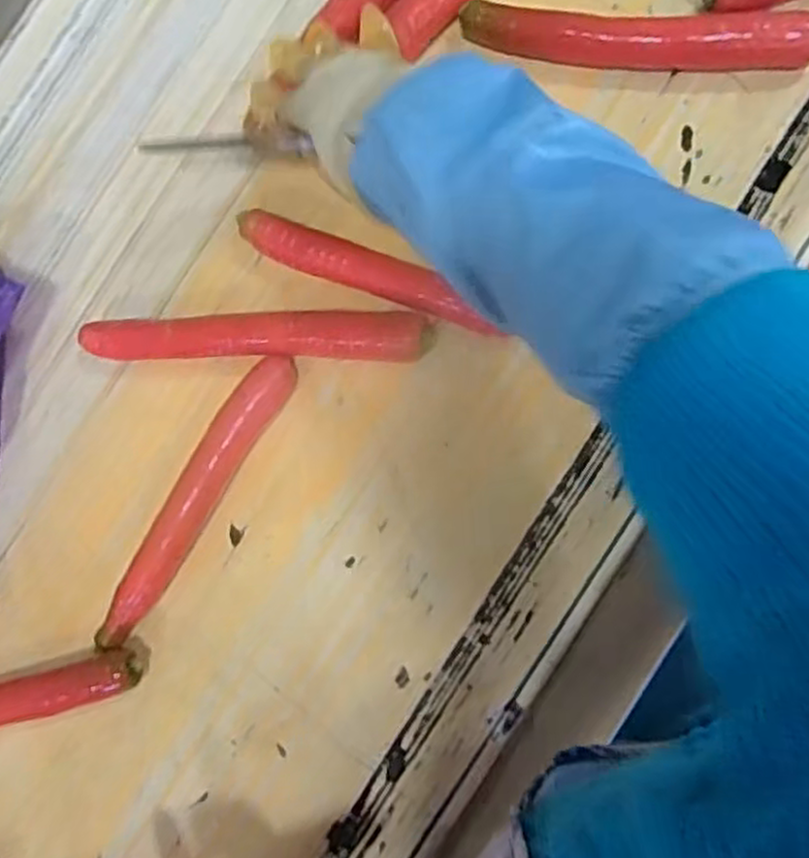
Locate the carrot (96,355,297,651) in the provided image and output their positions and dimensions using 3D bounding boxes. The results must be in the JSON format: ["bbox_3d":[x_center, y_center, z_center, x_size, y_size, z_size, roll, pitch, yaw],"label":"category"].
[{"bbox_3d":[-0.159,0.055,0.554,0.035,0.033,0.251,32,85,10],"label":"carrot"}]

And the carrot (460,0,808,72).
[{"bbox_3d":[0.166,-0.284,0.526,0.249,0.028,0.036,8,81,7],"label":"carrot"}]

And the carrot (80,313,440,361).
[{"bbox_3d":[-0.114,-0.070,0.558,0.269,0.036,0.035,1,81,6],"label":"carrot"}]

